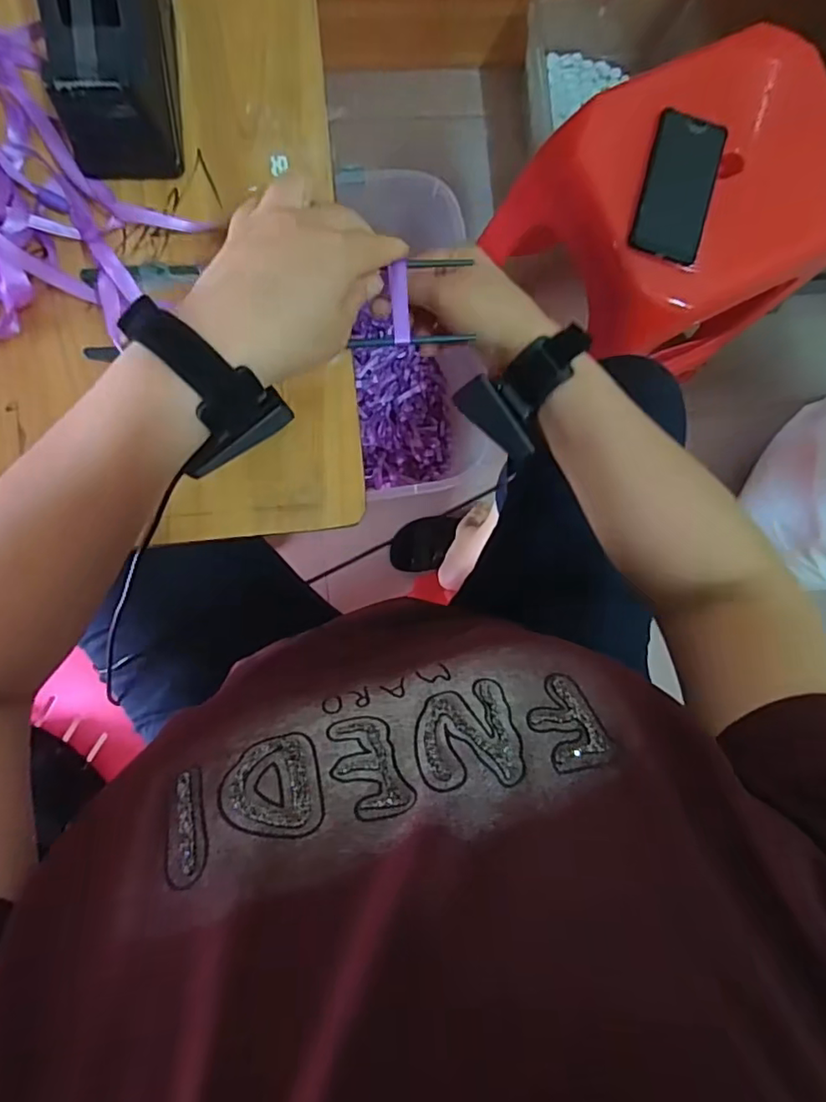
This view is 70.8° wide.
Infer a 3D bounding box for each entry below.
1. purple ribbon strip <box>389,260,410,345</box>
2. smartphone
[{"bbox_3d":[-0.008,-0.156,0.366,0.011,0.005,0.048,-3,95,-5],"label":"purple ribbon strip"},{"bbox_3d":[0.284,-0.389,0.617,0.074,0.012,0.151,15,89,-5],"label":"smartphone"}]

